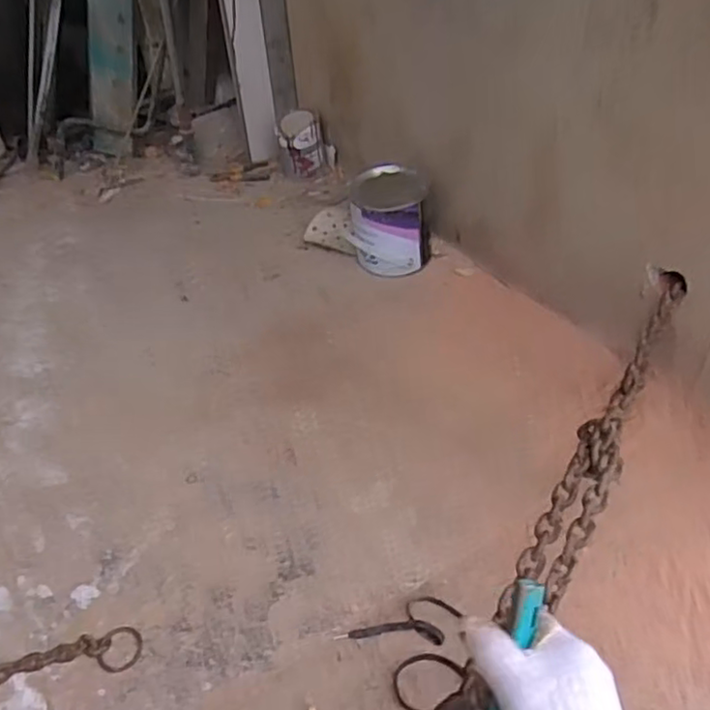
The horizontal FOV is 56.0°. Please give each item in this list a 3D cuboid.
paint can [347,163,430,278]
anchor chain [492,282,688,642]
[{"bbox_3d":[0.066,-0.257,1.290,0.159,0.173,0.145,-1,42,2],"label":"paint can"},{"bbox_3d":[0.301,0.092,0.793,0.059,0.068,0.538,22,48,25],"label":"anchor chain"}]

